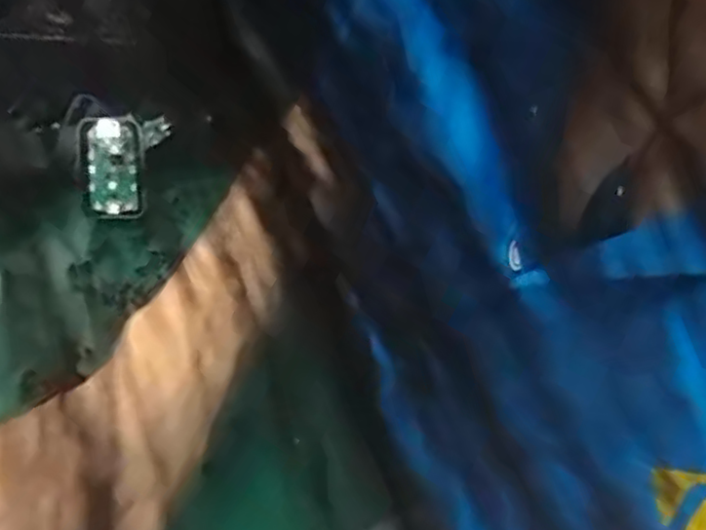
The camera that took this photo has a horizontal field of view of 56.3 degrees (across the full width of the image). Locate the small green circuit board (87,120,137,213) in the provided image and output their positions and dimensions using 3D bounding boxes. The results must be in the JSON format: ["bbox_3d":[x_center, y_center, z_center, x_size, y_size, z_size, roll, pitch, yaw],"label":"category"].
[{"bbox_3d":[-0.175,-0.071,0.479,0.032,0.066,0.012,-2,5,-5],"label":"small green circuit board"}]

